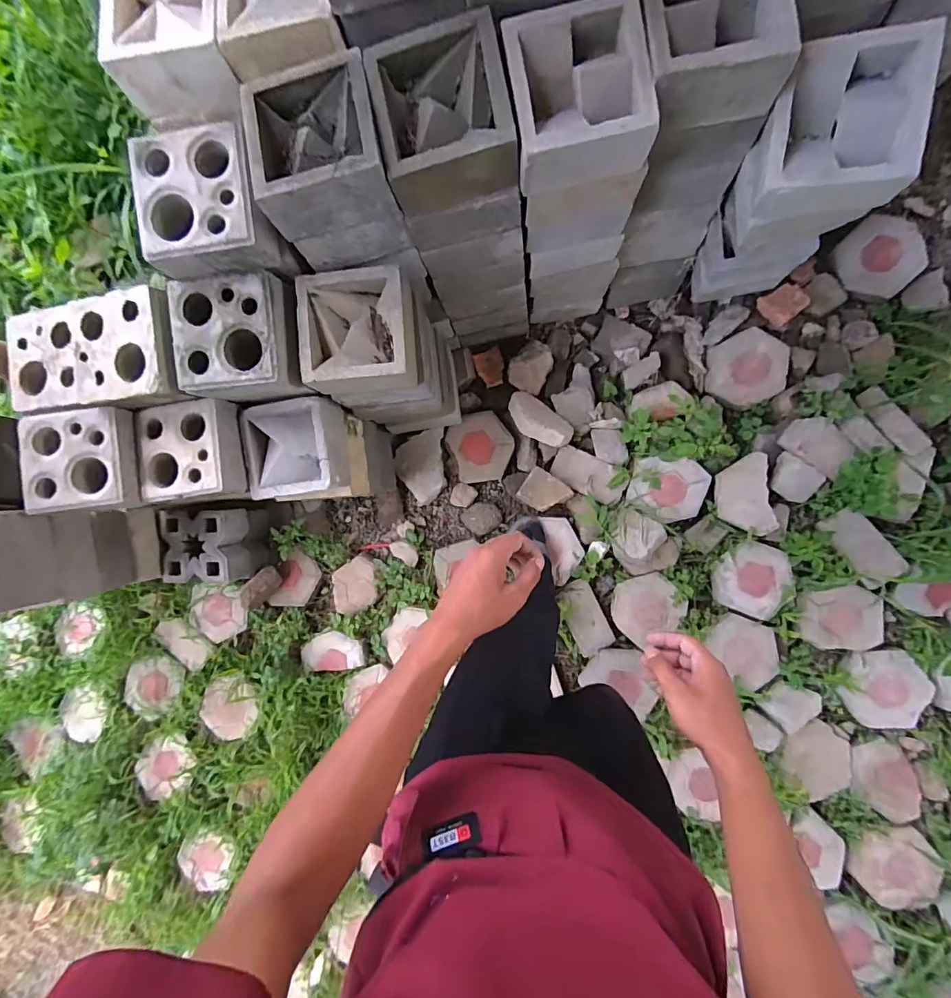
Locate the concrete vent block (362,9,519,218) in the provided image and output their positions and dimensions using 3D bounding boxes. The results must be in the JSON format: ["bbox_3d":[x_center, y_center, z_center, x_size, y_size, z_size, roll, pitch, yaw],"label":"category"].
[{"bbox_3d":[-0.050,-0.607,0.736,0.199,0.095,0.215,-11,88,7],"label":"concrete vent block"}]

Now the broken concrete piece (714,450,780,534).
[{"bbox_3d":[0.738,-0.010,1.266,0.133,0.042,0.221,-10,91,24],"label":"broken concrete piece"}]

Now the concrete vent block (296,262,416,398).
[{"bbox_3d":[-0.227,-0.321,0.893,0.205,0.094,0.230,-1,89,7],"label":"concrete vent block"}]

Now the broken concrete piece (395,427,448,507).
[{"bbox_3d":[-0.161,-0.092,1.368,0.140,0.033,0.215,-3,91,6],"label":"broken concrete piece"}]

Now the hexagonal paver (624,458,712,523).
[{"bbox_3d":[0.539,-0.033,1.280,0.201,0.035,0.178,15,111,3],"label":"hexagonal paver"}]

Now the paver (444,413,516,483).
[{"bbox_3d":[0.019,-0.151,1.341,0.176,0.034,0.197,-21,89,6],"label":"paver"}]

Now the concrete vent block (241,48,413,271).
[{"bbox_3d":[-0.247,-0.576,0.790,0.198,0.188,0.236,-11,88,7],"label":"concrete vent block"}]

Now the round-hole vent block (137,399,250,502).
[{"bbox_3d":[-0.615,-0.096,0.994,0.205,0.072,0.194,-5,89,7],"label":"round-hole vent block"}]

